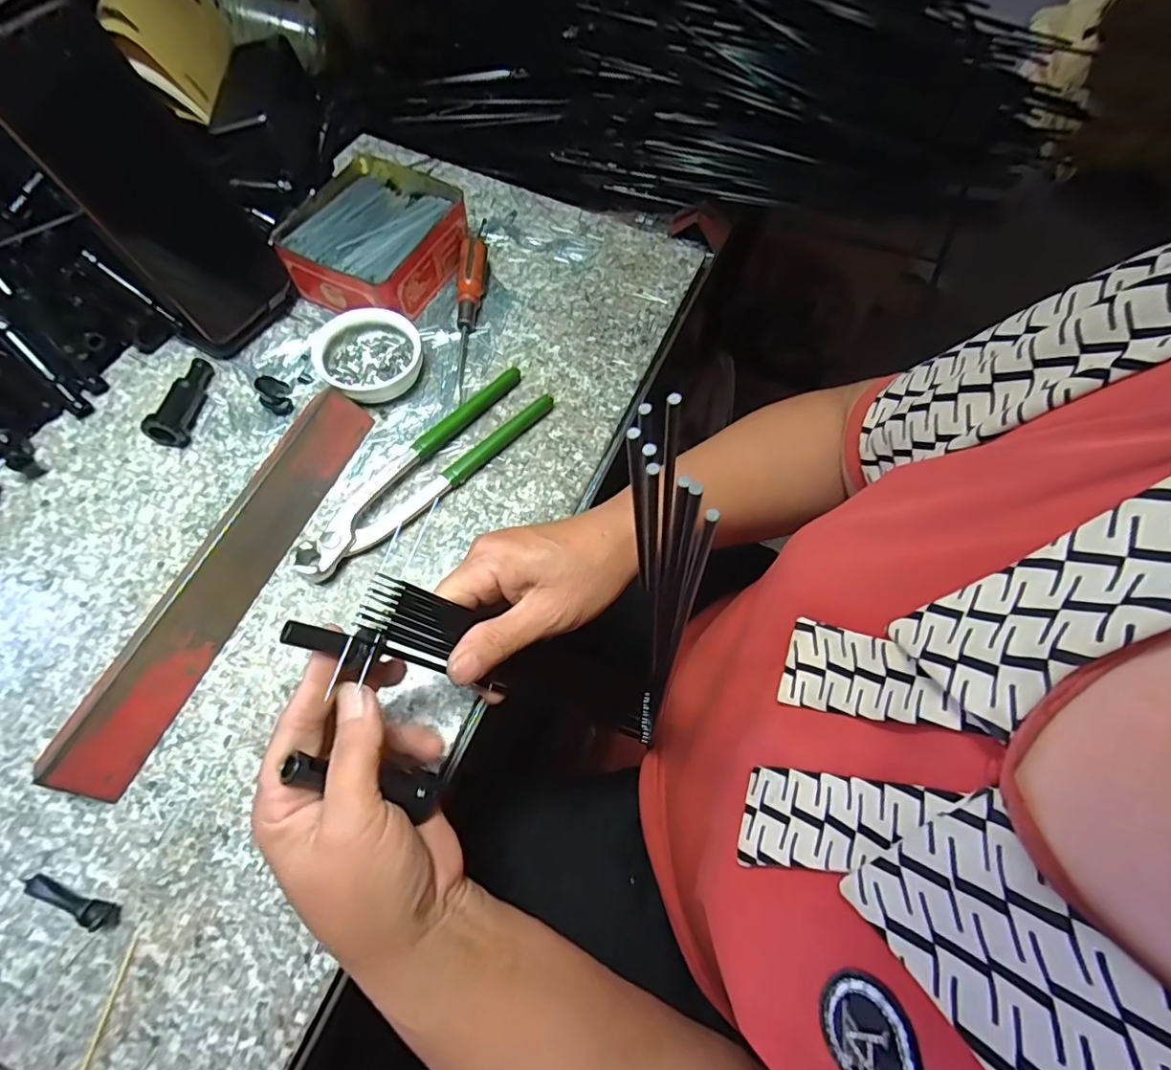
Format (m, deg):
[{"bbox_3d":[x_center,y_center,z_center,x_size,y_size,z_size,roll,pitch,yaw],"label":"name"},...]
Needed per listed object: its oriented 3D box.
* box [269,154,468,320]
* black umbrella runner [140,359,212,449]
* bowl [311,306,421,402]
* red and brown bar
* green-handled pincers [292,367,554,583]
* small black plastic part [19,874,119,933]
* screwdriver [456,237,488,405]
[{"bbox_3d":[-0.164,-0.230,0.435,0.112,0.043,0.125,25,65,8],"label":"box"},{"bbox_3d":[-0.276,-0.094,0.379,0.019,0.025,0.068,0,64,-4],"label":"black umbrella runner"},{"bbox_3d":[-0.155,-0.127,0.400,0.070,0.026,0.069,2,64,-3],"label":"bowl"},{"bbox_3d":[-0.210,0.018,0.333,0.036,0.029,0.258,20,64,6],"label":"red and brown bar"},{"bbox_3d":[-0.108,-0.045,0.374,0.046,0.016,0.199,40,68,15],"label":"green-handled pincers"},{"bbox_3d":[-0.247,0.172,0.263,0.049,0.009,0.010,19,64,5],"label":"small black plastic part"},{"bbox_3d":[-0.091,-0.164,0.430,0.021,0.022,0.136,3,76,-2],"label":"screwdriver"}]

